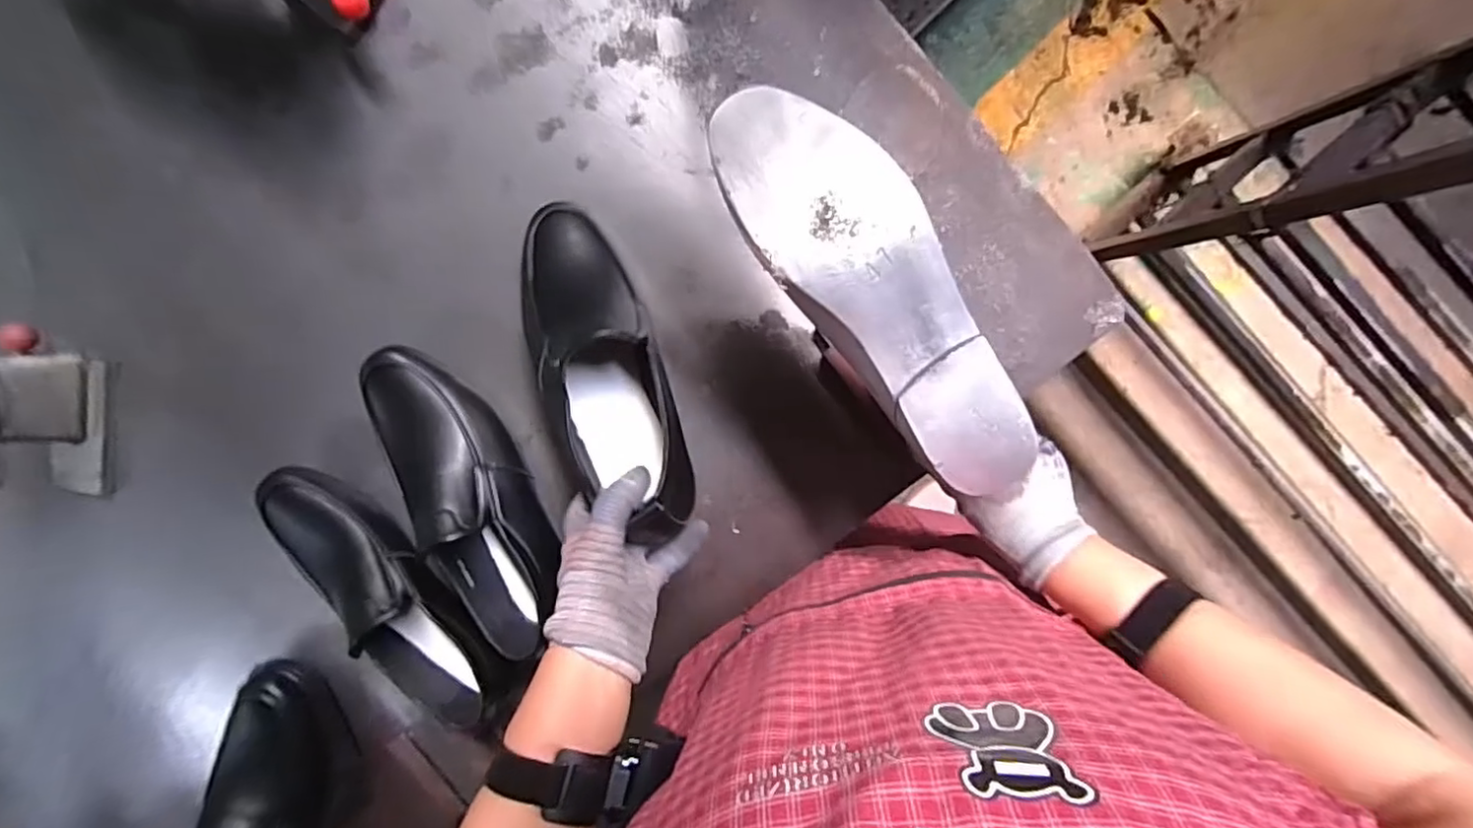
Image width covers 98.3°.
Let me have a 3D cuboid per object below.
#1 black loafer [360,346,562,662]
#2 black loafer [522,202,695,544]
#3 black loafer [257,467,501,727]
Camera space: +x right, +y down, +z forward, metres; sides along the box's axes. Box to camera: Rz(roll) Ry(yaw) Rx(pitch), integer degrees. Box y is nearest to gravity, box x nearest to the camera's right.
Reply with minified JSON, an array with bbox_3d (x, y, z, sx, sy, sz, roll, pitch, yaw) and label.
[{"bbox_3d":[-0.245,0.074,0.582,0.100,0.078,0.295,-24,93,8],"label":"black loafer"},{"bbox_3d":[-0.110,-0.045,0.504,0.095,0.098,0.290,-25,76,8],"label":"black loafer"},{"bbox_3d":[-0.340,0.170,0.596,0.111,0.081,0.296,-42,90,8],"label":"black loafer"}]

